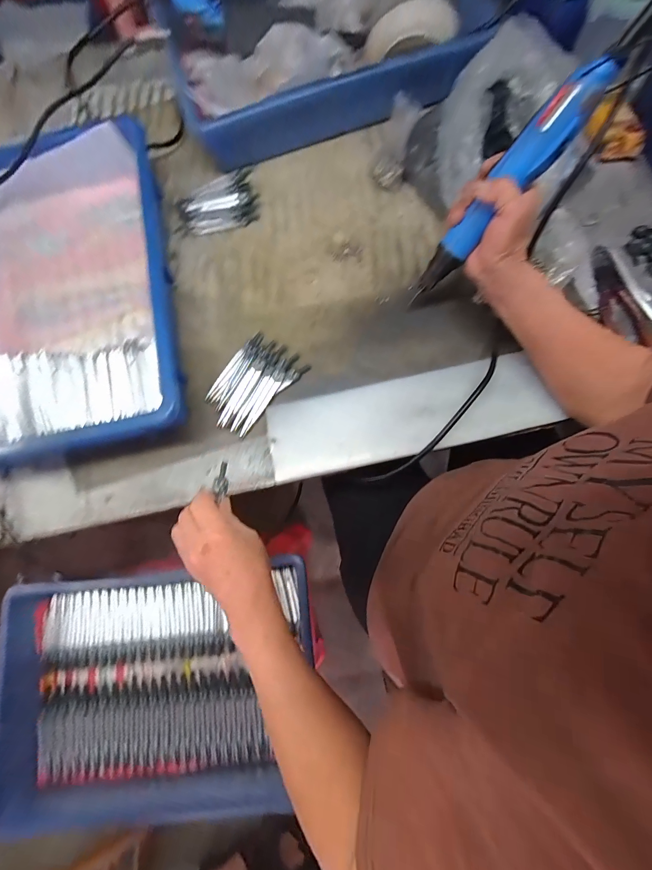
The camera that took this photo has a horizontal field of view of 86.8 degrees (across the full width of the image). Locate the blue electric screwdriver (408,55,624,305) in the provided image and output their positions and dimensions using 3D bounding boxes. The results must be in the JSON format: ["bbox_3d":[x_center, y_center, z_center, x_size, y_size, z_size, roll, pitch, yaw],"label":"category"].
[{"bbox_3d":[0.157,-0.225,0.330,0.030,0.208,0.035,-17,69,-39],"label":"blue electric screwdriver"}]

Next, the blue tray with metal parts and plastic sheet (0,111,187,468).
[{"bbox_3d":[-0.342,-0.184,0.429,0.287,0.068,0.423,-12,76,0],"label":"blue tray with metal parts and plastic sheet"}]

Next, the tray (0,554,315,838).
[{"bbox_3d":[-0.253,0.350,0.487,0.401,0.081,0.288,-7,76,1],"label":"tray"}]

